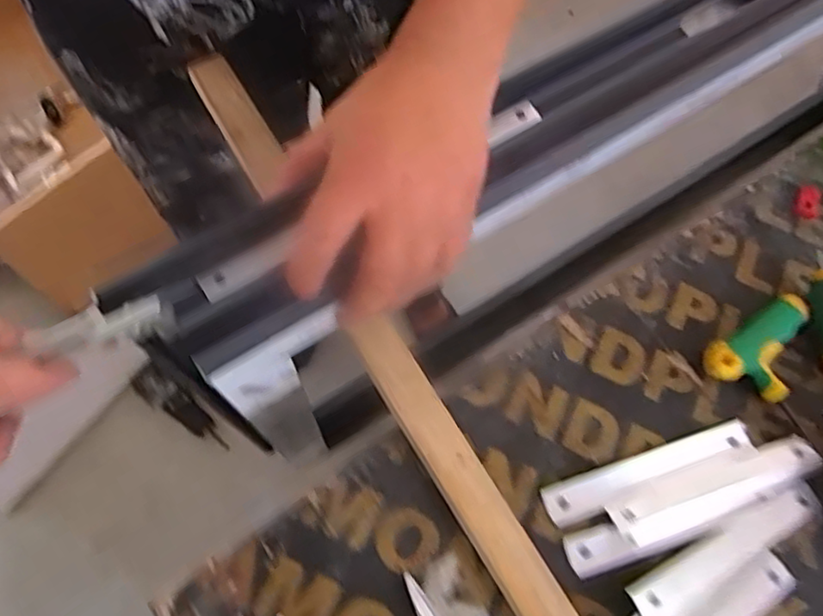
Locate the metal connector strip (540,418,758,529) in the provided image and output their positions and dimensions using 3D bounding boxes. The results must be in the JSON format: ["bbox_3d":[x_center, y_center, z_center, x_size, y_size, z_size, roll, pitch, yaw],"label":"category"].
[{"bbox_3d":[0.144,0.099,0.378,0.136,0.007,0.024,-16,74,-9],"label":"metal connector strip"}]

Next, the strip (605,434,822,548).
[{"bbox_3d":[0.182,0.108,0.375,0.133,0.010,0.028,-19,74,-10],"label":"strip"}]

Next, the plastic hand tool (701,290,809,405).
[{"bbox_3d":[0.228,0.028,0.394,0.081,0.020,0.049,-30,77,-13],"label":"plastic hand tool"}]

